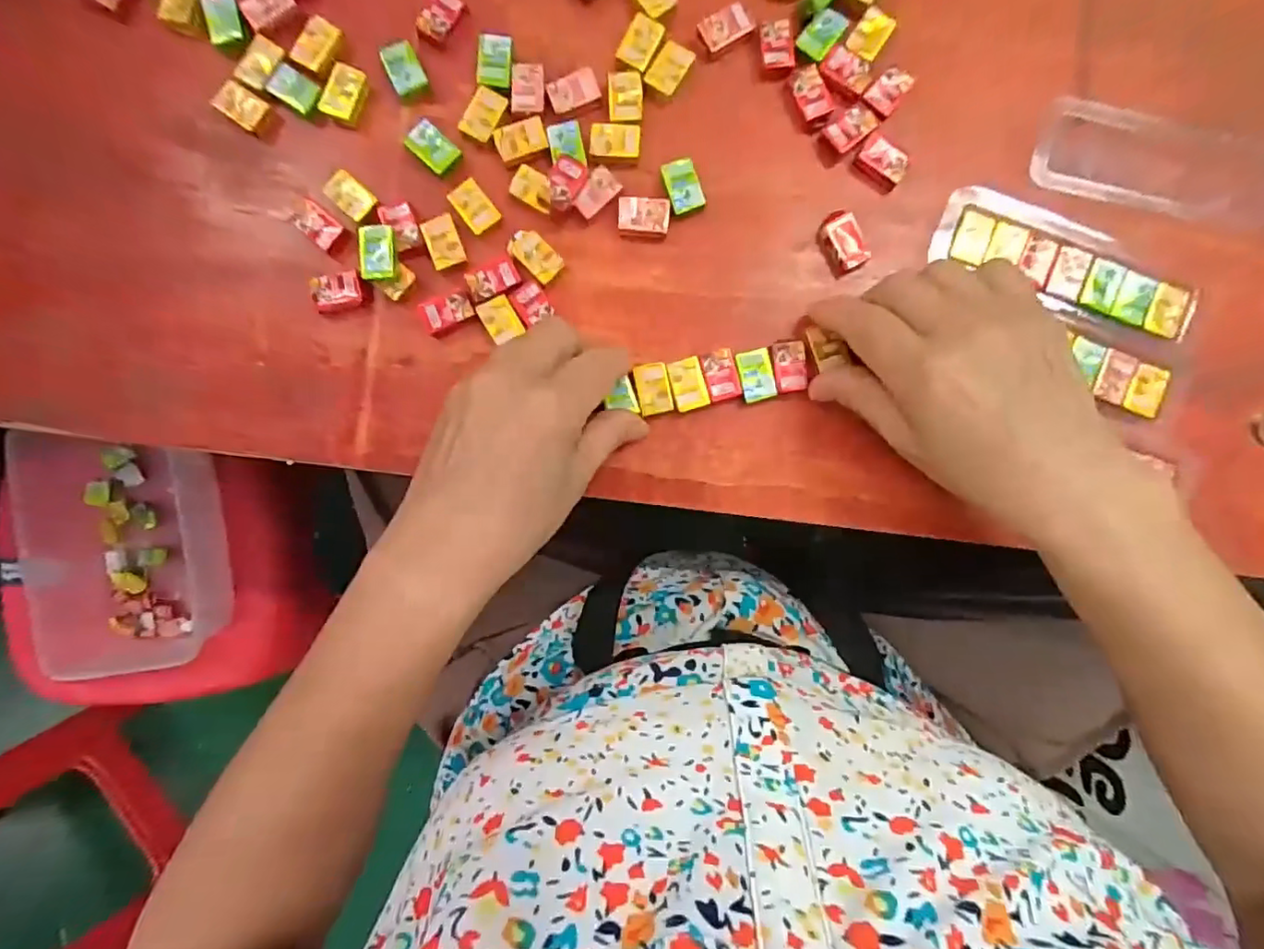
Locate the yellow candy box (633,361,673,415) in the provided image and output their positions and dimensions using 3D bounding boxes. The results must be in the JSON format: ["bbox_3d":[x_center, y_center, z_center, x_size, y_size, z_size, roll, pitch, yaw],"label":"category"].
[{"bbox_3d":[0.011,-0.043,0.298,0.017,0.005,0.025,-11,90,1],"label":"yellow candy box"}]

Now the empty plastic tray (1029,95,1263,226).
[{"bbox_3d":[0.287,-0.154,0.297,0.160,0.010,0.043,12,91,1],"label":"empty plastic tray"}]

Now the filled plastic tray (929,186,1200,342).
[{"bbox_3d":[0.219,-0.106,0.296,0.131,0.008,0.044,22,91,1],"label":"filled plastic tray"}]

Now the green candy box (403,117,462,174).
[{"bbox_3d":[-0.101,-0.164,0.297,0.024,0.005,0.017,42,91,0],"label":"green candy box"}]

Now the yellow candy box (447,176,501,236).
[{"bbox_3d":[-0.080,-0.136,0.297,0.017,0.004,0.026,-38,90,1],"label":"yellow candy box"}]

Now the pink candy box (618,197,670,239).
[{"bbox_3d":[0.006,-0.131,0.298,0.025,0.004,0.019,3,90,1],"label":"pink candy box"}]

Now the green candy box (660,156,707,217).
[{"bbox_3d":[0.026,-0.147,0.299,0.018,0.008,0.027,-16,90,1],"label":"green candy box"}]

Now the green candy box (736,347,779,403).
[{"bbox_3d":[0.063,-0.050,0.295,0.017,0.004,0.025,-13,90,1],"label":"green candy box"}]

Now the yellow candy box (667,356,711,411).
[{"bbox_3d":[0.029,-0.045,0.296,0.017,0.004,0.026,-16,90,1],"label":"yellow candy box"}]

